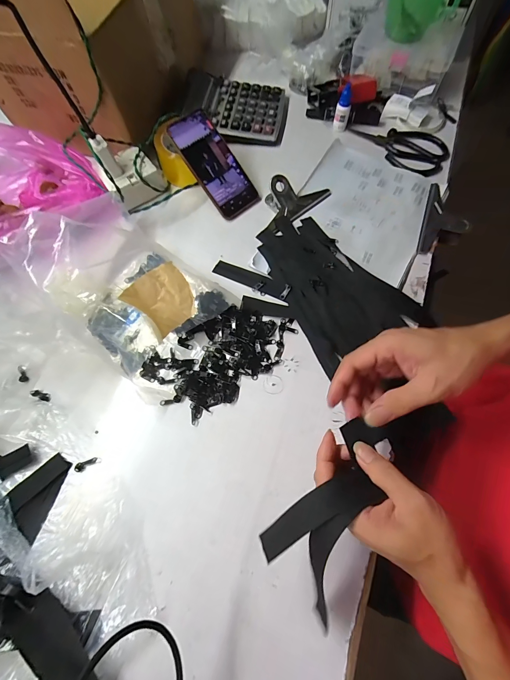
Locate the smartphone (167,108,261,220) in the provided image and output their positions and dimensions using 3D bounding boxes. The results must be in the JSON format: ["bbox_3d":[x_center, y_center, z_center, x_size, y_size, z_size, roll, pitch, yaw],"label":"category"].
[{"bbox_3d":[-0.064,-0.282,0.496,0.074,0.012,0.164,-40,104,-13],"label":"smartphone"}]

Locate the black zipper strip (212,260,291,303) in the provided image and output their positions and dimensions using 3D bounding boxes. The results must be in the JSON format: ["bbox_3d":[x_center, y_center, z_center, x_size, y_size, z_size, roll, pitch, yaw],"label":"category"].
[{"bbox_3d":[-0.006,-0.091,0.463,0.124,0.008,0.028,26,77,18],"label":"black zipper strip"}]

